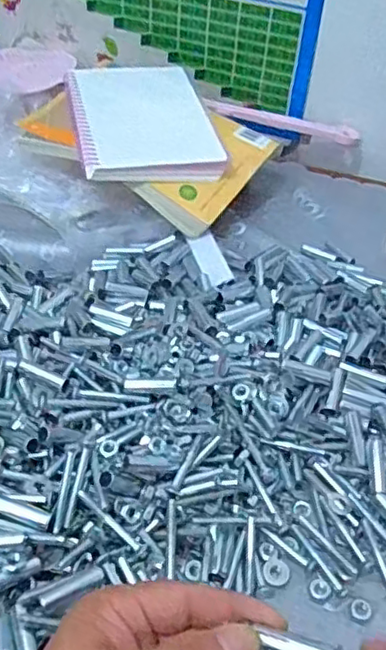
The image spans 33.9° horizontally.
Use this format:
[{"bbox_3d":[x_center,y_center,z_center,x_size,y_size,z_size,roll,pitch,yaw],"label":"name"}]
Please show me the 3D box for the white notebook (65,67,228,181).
[{"bbox_3d":[-0.061,-0.236,0.721,0.147,0.021,0.223,-7,47,-13],"label":"white notebook"}]

